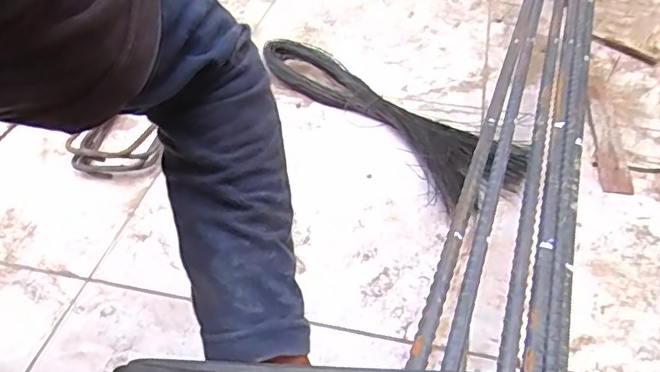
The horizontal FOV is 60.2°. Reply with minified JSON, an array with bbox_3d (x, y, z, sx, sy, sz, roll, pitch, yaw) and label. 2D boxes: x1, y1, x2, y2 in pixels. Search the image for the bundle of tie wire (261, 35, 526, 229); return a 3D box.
[{"bbox_3d":[0.067,-0.109,0.798,0.126,0.040,0.425,-27,49,-24],"label":"bundle of tie wire"}]

